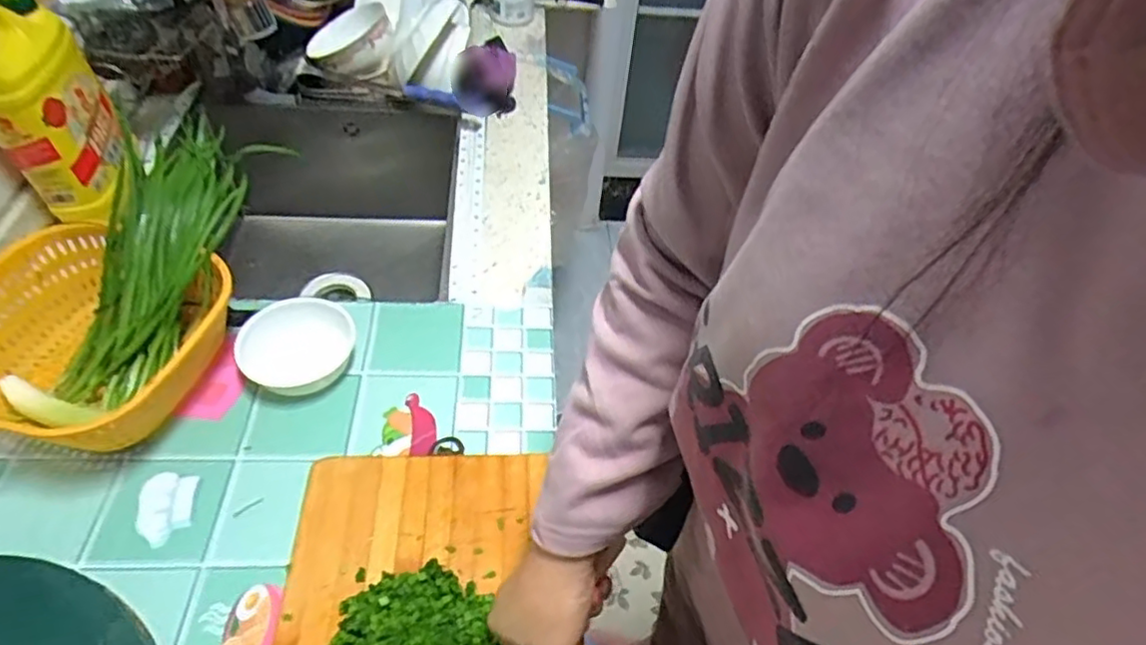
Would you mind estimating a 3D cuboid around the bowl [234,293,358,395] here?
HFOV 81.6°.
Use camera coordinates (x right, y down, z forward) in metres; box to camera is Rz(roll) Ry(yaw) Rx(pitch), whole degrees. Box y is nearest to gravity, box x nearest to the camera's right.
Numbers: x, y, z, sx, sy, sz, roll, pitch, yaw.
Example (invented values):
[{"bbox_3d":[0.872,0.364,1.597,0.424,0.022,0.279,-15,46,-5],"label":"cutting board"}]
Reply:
[{"bbox_3d":[-0.276,0.028,0.673,0.112,0.057,0.089,-23,56,-23],"label":"bowl"}]

